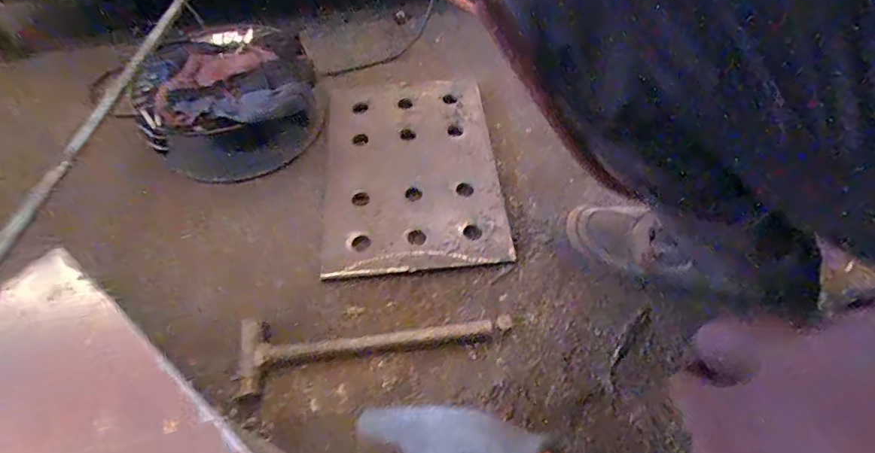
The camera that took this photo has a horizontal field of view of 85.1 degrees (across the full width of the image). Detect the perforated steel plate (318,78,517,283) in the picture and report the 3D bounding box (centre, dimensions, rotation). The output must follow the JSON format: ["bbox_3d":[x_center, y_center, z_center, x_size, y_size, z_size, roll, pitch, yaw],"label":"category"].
[{"bbox_3d":[-0.043,-0.096,0.718,0.253,0.015,0.361,-5,53,-2],"label":"perforated steel plate"}]

